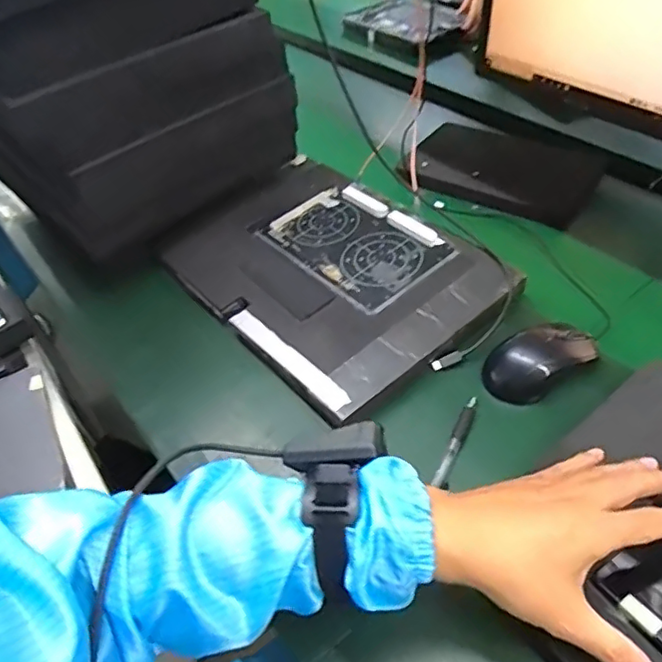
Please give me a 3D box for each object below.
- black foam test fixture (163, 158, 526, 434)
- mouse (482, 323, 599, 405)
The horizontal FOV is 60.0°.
[{"bbox_3d":[-0.002,-0.076,0.658,0.267,0.028,0.346,-35,52,-24],"label":"black foam test fixture"},{"bbox_3d":[0.199,0.028,0.551,0.109,0.043,0.062,-24,49,-15],"label":"mouse"}]

